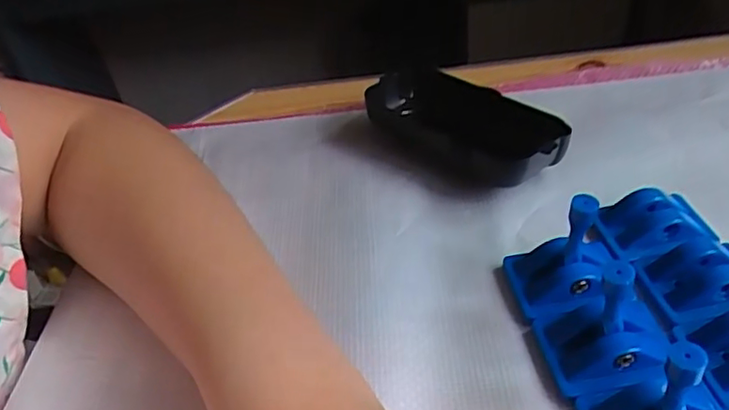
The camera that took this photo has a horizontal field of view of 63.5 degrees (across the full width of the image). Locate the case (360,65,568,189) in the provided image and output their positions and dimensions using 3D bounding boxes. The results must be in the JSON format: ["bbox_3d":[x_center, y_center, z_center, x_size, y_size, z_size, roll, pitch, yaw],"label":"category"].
[{"bbox_3d":[0.050,-0.045,0.325,0.051,0.030,0.120,-31,44,-27],"label":"case"}]

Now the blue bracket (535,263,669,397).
[{"bbox_3d":[0.086,0.039,0.203,0.042,0.042,0.037,-8,38,-1],"label":"blue bracket"}]

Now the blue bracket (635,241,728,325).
[{"bbox_3d":[0.135,0.030,0.232,0.041,0.018,0.030,-9,38,-3],"label":"blue bracket"}]

